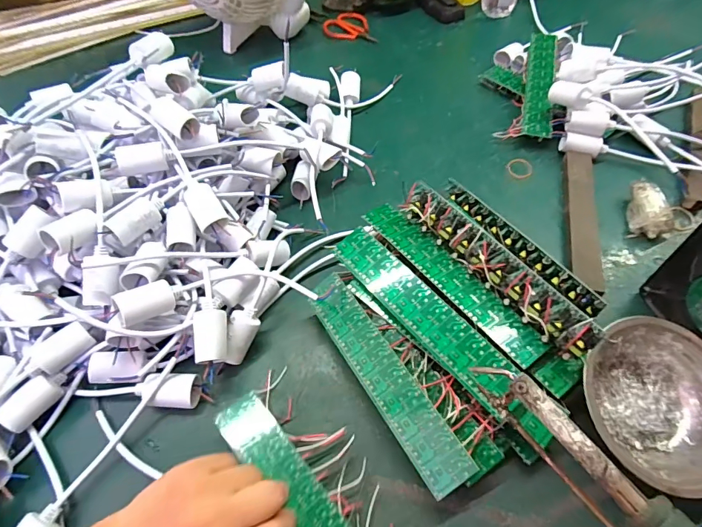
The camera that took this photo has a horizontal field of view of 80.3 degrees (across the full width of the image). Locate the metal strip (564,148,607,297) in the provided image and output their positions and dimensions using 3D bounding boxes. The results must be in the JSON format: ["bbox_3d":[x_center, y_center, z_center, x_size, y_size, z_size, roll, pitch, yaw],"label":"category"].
[{"bbox_3d":[0.260,-0.058,0.469,0.036,0.010,0.199,9,55,9],"label":"metal strip"}]

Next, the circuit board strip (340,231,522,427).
[{"bbox_3d":[0.055,0.038,0.360,0.041,0.010,0.186,-43,64,-4],"label":"circuit board strip"}]

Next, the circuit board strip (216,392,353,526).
[{"bbox_3d":[-0.033,0.184,0.310,0.039,0.011,0.201,-35,61,-19],"label":"circuit board strip"}]

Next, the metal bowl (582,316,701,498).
[{"bbox_3d":[0.245,0.114,0.331,0.120,0.053,0.122,-2,56,2],"label":"metal bowl"}]

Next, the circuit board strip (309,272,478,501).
[{"bbox_3d":[0.027,0.092,0.352,0.037,0.004,0.196,-38,60,2],"label":"circuit board strip"}]

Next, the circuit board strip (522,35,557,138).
[{"bbox_3d":[0.265,-0.254,0.583,0.038,0.009,0.195,11,66,10],"label":"circuit board strip"}]

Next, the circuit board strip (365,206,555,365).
[{"bbox_3d":[0.088,0.009,0.379,0.037,0.009,0.201,-33,60,-18],"label":"circuit board strip"}]

